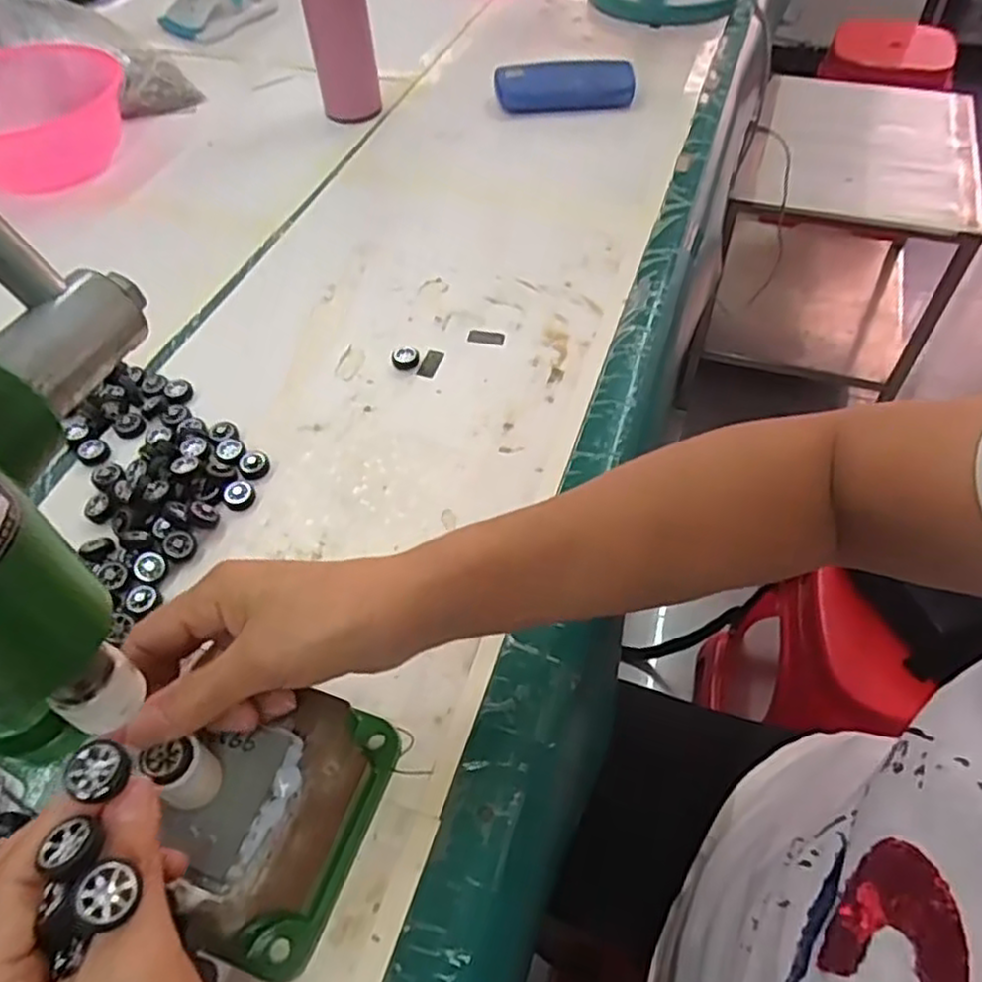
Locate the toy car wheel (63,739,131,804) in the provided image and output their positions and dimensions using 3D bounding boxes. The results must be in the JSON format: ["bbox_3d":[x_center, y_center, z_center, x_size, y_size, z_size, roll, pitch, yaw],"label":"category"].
[{"bbox_3d":[-0.134,0.095,0.247,0.020,0.005,0.019,-2,51,3],"label":"toy car wheel"}]

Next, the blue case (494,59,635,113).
[{"bbox_3d":[0.081,-0.441,0.796,0.152,0.041,0.052,-2,51,1],"label":"blue case"}]

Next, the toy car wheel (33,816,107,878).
[{"bbox_3d":[-0.136,0.116,0.237,0.014,0.010,0.019,5,52,9],"label":"toy car wheel"}]

